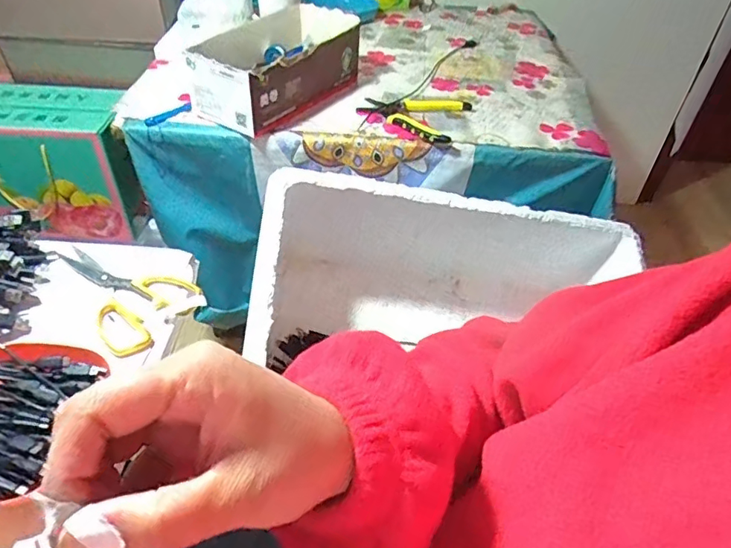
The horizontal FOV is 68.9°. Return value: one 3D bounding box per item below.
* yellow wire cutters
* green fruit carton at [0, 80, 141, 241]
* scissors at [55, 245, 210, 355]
[{"bbox_3d":[0.068,-0.245,0.803,0.154,0.013,0.123,18,46,14],"label":"yellow wire cutters"},{"bbox_3d":[-0.587,-0.214,1.001,0.348,0.226,0.165,6,44,3],"label":"green fruit carton"},{"bbox_3d":[-0.259,0.014,0.550,0.173,0.011,0.099,28,49,23],"label":"scissors"}]

